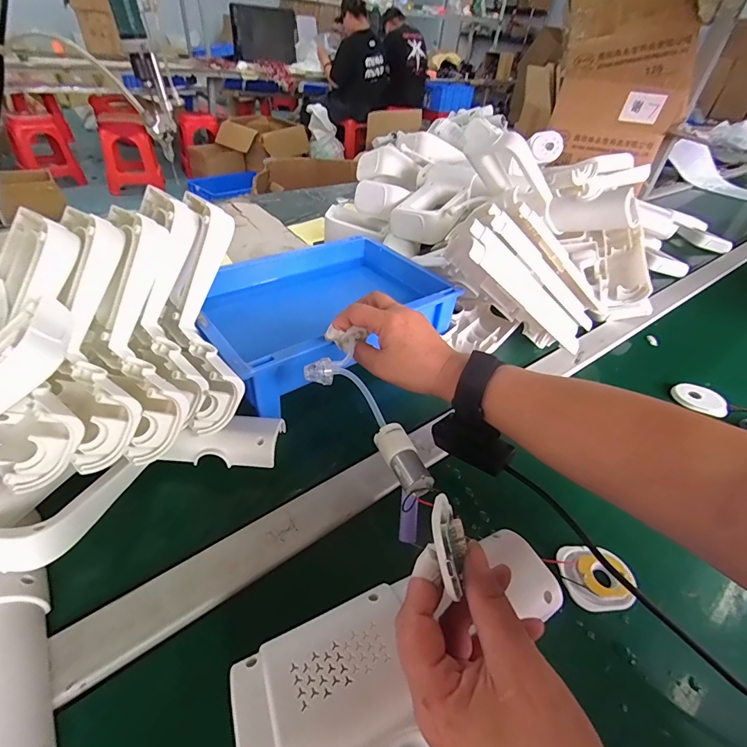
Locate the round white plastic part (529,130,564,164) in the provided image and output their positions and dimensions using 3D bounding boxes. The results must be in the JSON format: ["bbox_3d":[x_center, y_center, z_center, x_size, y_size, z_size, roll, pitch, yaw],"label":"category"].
[{"bbox_3d":[0.340,-0.444,0.783,0.055,0.067,0.011,-14,49,44],"label":"round white plastic part"}]

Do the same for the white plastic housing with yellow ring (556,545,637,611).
[{"bbox_3d":[0.181,0.163,0.323,0.057,0.007,0.047,1,41,-6],"label":"white plastic housing with yellow ring"}]

